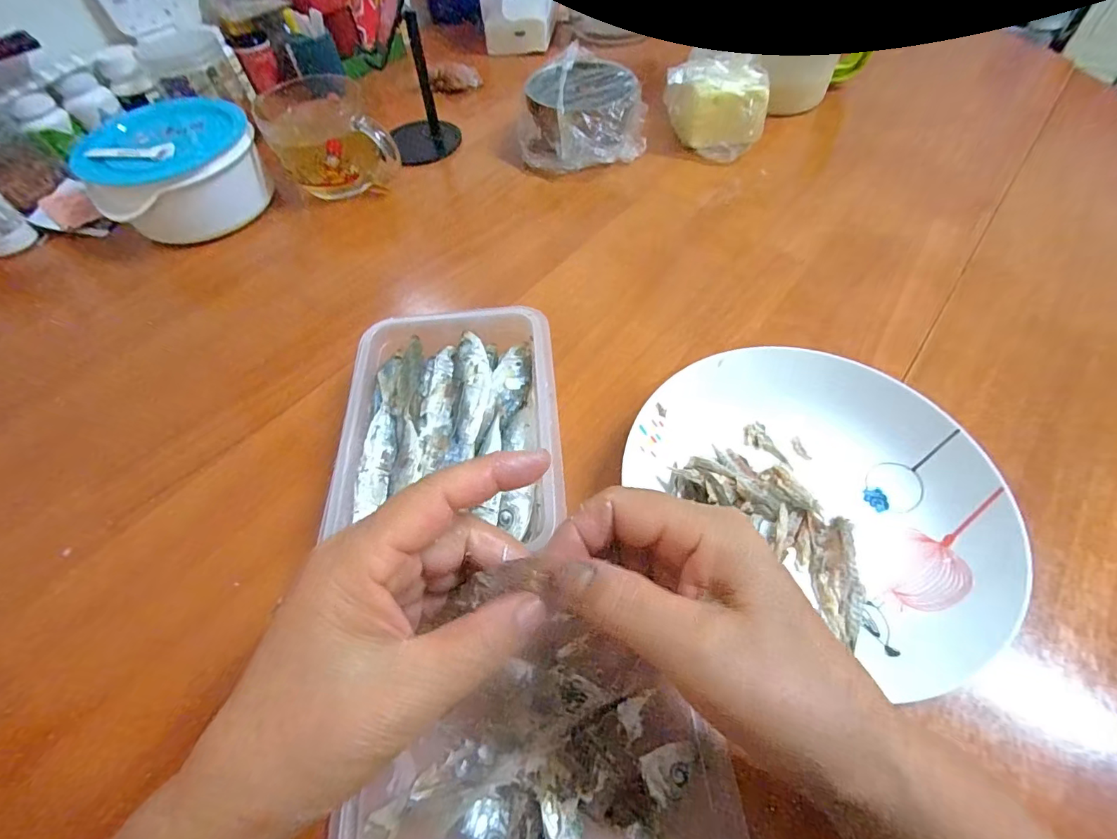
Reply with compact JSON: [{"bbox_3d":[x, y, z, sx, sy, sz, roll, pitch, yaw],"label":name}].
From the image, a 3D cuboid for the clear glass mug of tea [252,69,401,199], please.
[{"bbox_3d":[-0.248,-0.299,0.509,0.108,0.085,0.130,-29,59,-15],"label":"clear glass mug of tea"}]

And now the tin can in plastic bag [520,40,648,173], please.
[{"bbox_3d":[0.031,-0.332,0.517,0.126,0.073,0.120,-2,56,3],"label":"tin can in plastic bag"}]

